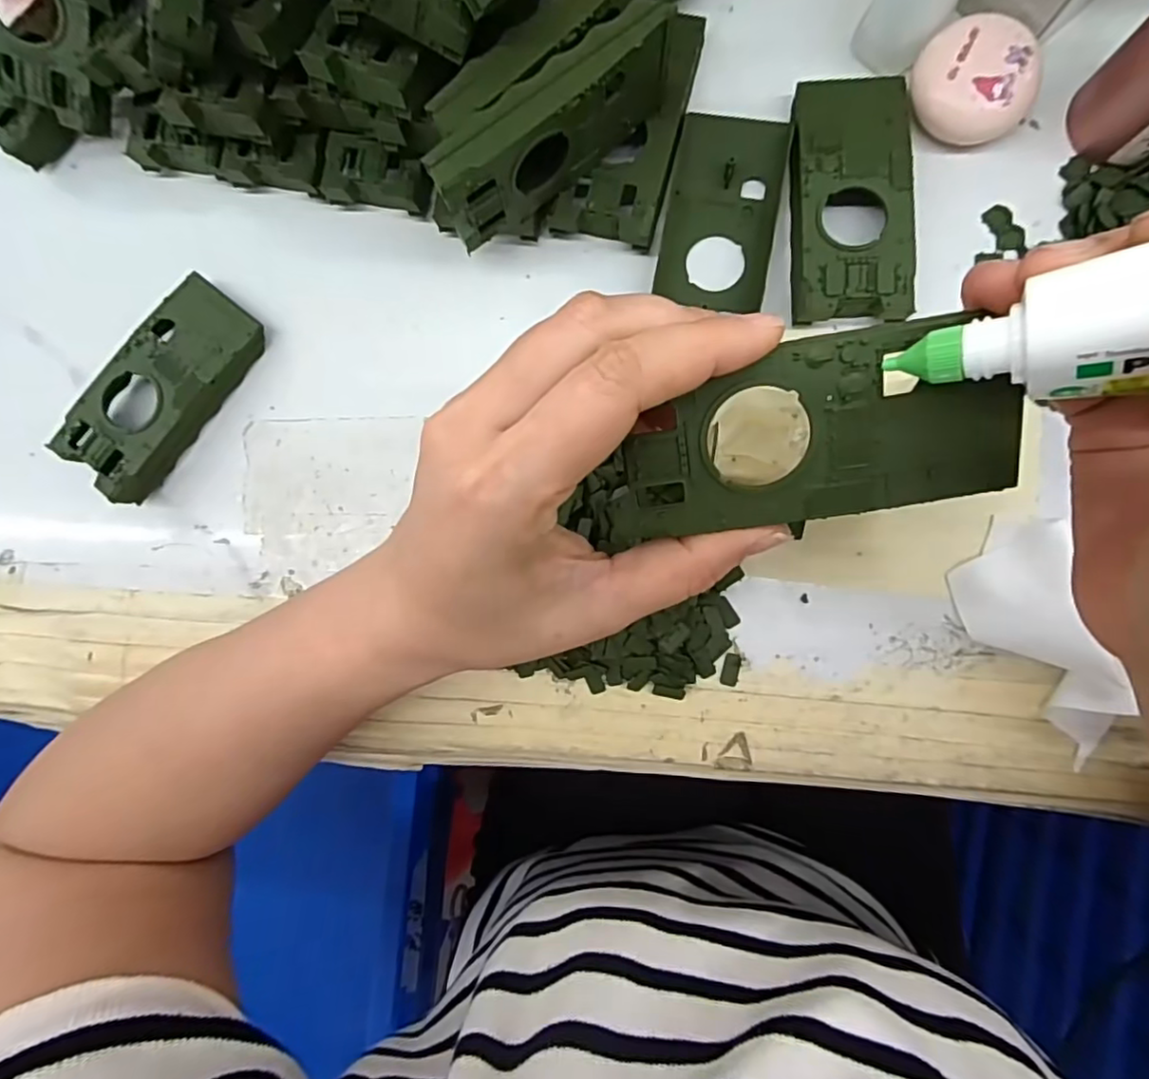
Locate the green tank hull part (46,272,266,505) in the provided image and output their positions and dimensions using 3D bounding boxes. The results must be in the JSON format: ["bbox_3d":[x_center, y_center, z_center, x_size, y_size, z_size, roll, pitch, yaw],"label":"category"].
[{"bbox_3d":[-0.193,-0.071,0.286,0.046,0.022,0.103,38,92,5],"label":"green tank hull part"}]

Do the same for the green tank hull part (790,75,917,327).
[{"bbox_3d":[0.116,-0.144,0.258,0.048,0.021,0.106,1,89,6],"label":"green tank hull part"}]

